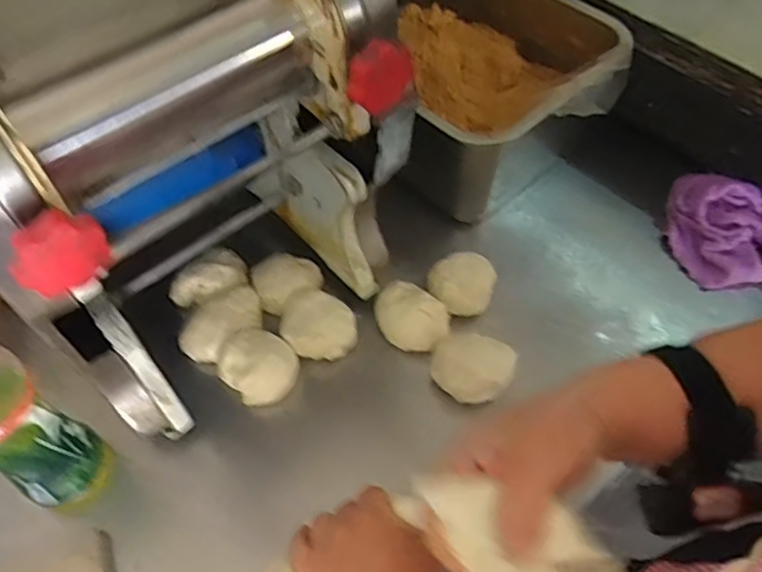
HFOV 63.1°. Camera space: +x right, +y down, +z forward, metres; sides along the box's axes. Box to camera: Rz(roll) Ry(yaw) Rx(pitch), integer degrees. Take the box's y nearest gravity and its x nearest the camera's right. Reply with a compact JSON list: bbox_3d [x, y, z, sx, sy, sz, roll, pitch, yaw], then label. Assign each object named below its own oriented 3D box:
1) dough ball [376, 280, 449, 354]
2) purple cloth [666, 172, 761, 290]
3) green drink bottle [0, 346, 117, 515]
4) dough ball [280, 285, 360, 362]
[{"bbox_3d":[0.028,0.027,0.617,0.057,0.035,0.079,-38,62,-22],"label":"dough ball"},{"bbox_3d":[0.397,-0.059,0.676,0.156,0.041,0.135,11,56,9],"label":"purple cloth"},{"bbox_3d":[-0.278,0.103,0.464,0.066,0.223,0.070,28,60,19],"label":"green drink bottle"},{"bbox_3d":[-0.064,0.036,0.613,0.076,0.041,0.067,35,63,23],"label":"dough ball"}]

